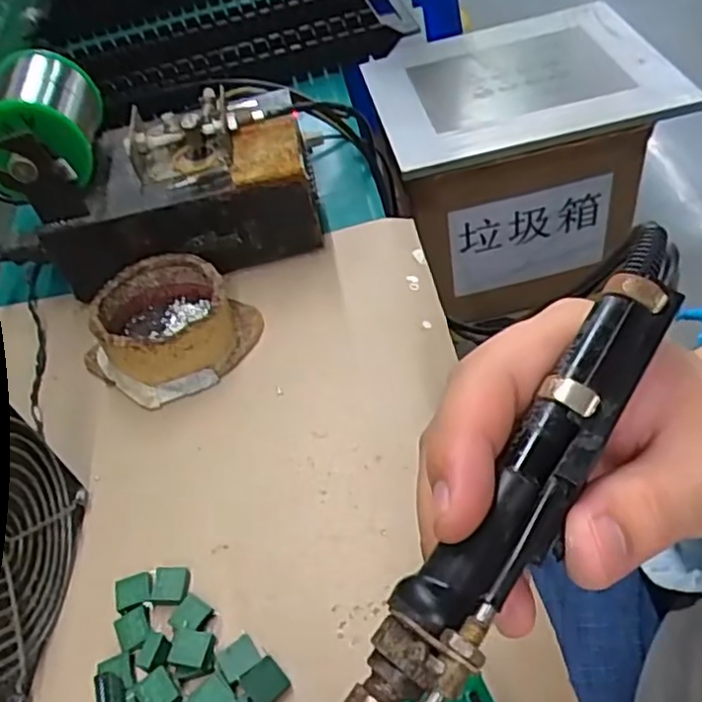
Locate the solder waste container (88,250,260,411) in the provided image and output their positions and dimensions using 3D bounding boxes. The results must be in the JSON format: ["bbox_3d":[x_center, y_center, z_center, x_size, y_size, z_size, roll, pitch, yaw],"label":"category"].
[{"bbox_3d":[-0.117,-0.015,0.433,0.098,0.040,0.092,19,55,25],"label":"solder waste container"}]

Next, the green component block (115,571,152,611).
[{"bbox_3d":[-0.107,0.118,0.336,0.019,0.007,0.017,-19,48,-4],"label":"green component block"}]

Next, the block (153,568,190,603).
[{"bbox_3d":[-0.088,0.115,0.335,0.016,0.007,0.017,-6,49,8],"label":"block"}]

